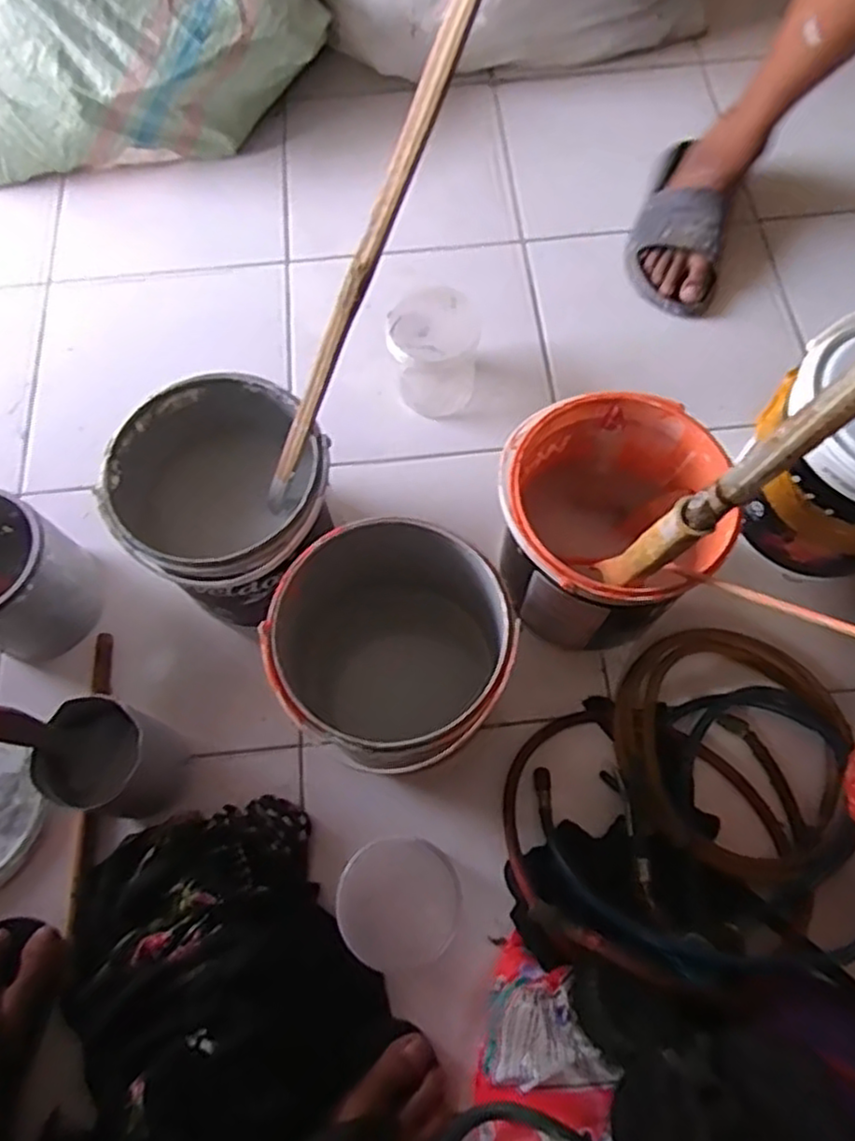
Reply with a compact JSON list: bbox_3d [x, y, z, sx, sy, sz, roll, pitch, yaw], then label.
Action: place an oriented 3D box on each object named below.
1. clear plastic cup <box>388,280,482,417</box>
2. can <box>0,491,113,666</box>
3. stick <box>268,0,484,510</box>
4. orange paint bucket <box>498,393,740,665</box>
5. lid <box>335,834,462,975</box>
[{"bbox_3d":[0.005,-0.234,0.760,0.089,0.098,0.091,41,75,15],"label":"clear plastic cup"},{"bbox_3d":[-0.397,0.007,0.660,0.132,0.133,0.117,25,72,10],"label":"can"},{"bbox_3d":[-0.021,-0.254,0.461,0.020,0.542,0.013,43,38,15],"label":"stick"},{"bbox_3d":[0.149,-0.035,0.638,0.170,0.168,0.181,6,69,4],"label":"orange paint bucket"},{"bbox_3d":[-0.021,0.239,0.500,0.085,0.013,0.088,0,69,1],"label":"lid"}]

